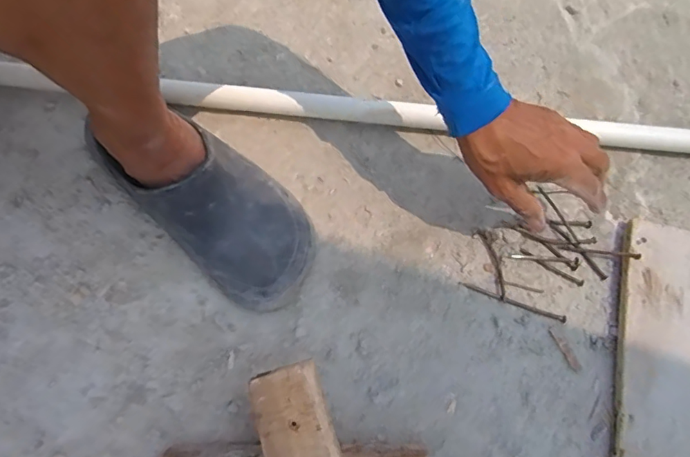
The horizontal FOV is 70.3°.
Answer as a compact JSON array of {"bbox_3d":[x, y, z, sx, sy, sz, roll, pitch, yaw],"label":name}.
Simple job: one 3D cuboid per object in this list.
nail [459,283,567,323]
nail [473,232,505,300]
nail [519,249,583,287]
[{"bbox_3d":[0.166,0.072,0.484,0.106,0.004,0.007,20,67,6],"label":"nail"},{"bbox_3d":[0.150,0.036,0.496,0.015,0.004,0.072,-13,68,-9],"label":"nail"},{"bbox_3d":[0.211,0.040,0.501,0.071,0.005,0.008,27,68,9],"label":"nail"}]

